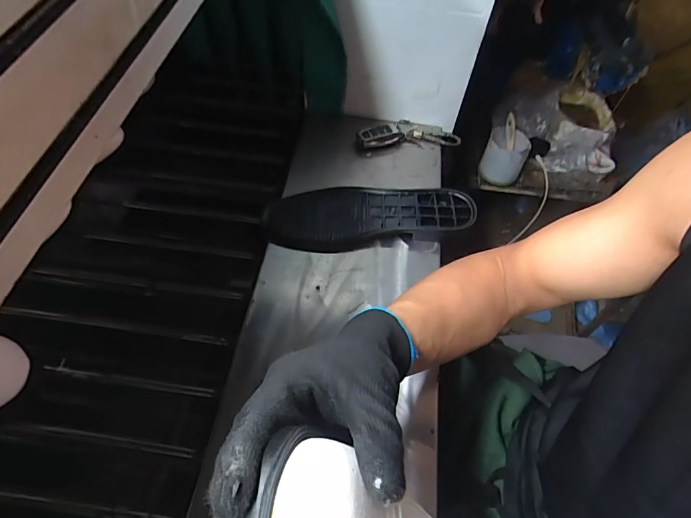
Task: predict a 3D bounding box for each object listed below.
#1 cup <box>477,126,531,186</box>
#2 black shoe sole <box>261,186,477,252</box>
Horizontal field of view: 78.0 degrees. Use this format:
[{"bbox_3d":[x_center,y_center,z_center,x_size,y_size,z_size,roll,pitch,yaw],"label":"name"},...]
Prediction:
[{"bbox_3d":[0.357,-0.234,0.955,0.088,0.098,0.094,2,55,-3],"label":"cup"},{"bbox_3d":[0.033,-0.062,0.596,0.283,0.032,0.095,-1,56,-5],"label":"black shoe sole"}]

